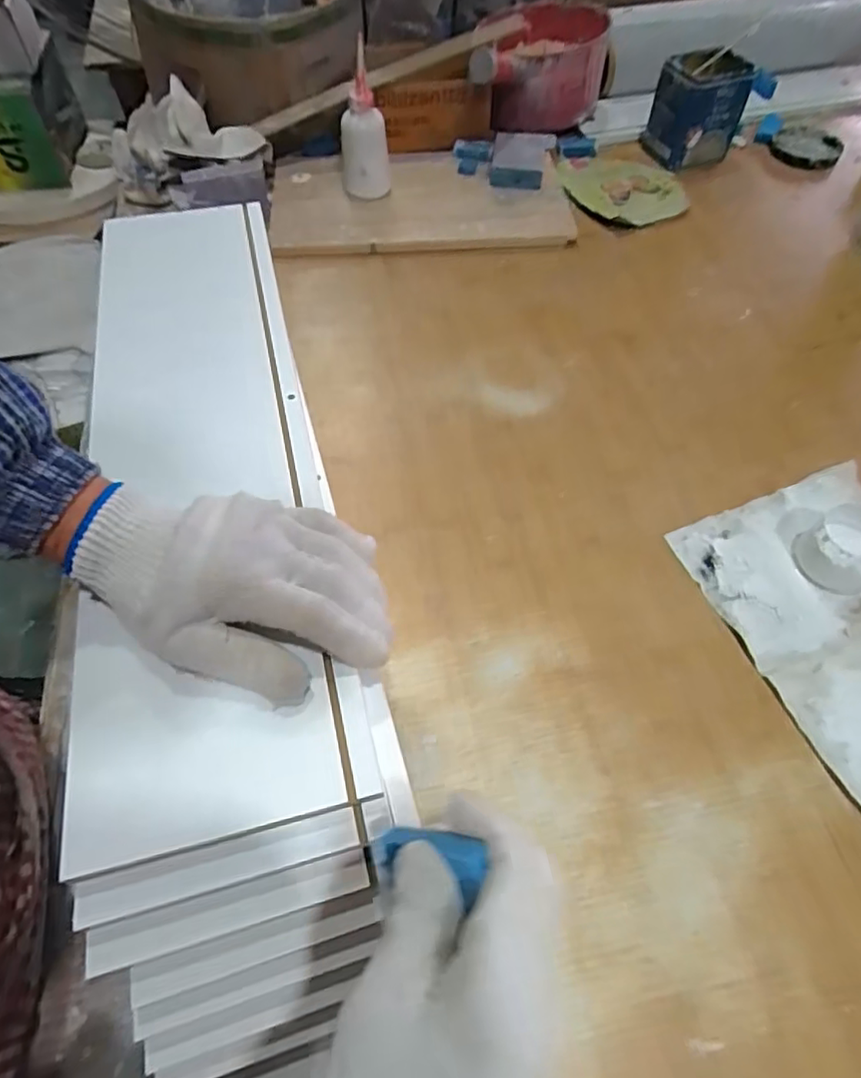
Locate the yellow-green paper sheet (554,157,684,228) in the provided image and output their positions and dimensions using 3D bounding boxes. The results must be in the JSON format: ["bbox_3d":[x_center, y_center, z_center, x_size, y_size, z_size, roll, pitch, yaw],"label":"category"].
[{"bbox_3d":[0.270,-0.489,0.833,0.164,0.011,0.161,-8,58,-5],"label":"yellow-green paper sheet"}]

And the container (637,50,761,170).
[{"bbox_3d":[0.383,-0.608,0.854,0.094,0.115,0.098,-29,62,-18],"label":"container"}]

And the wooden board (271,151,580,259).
[{"bbox_3d":[-0.017,-0.472,0.823,0.401,0.021,0.235,-2,57,-2],"label":"wooden board"}]

